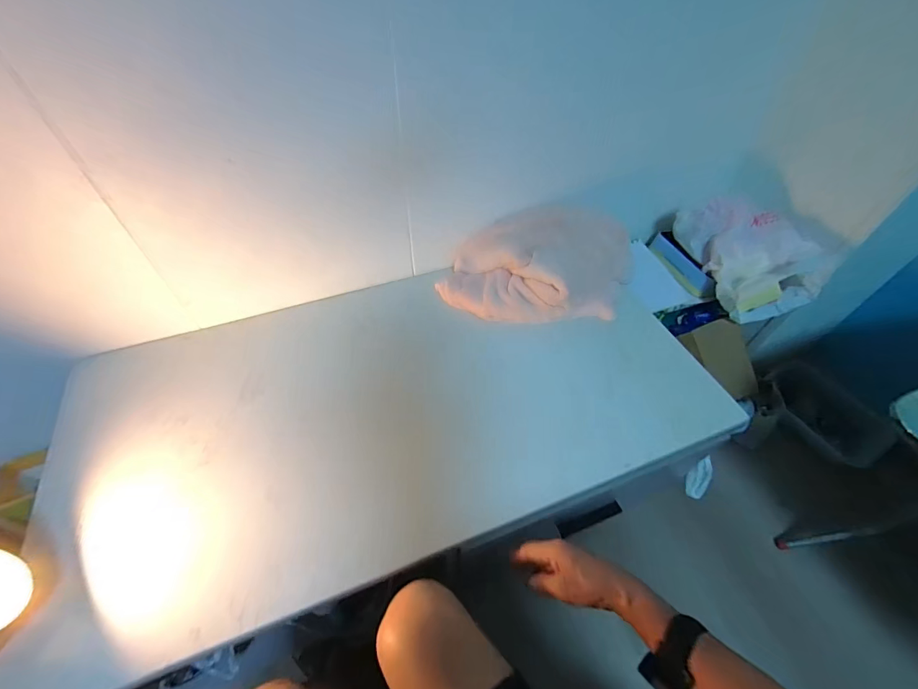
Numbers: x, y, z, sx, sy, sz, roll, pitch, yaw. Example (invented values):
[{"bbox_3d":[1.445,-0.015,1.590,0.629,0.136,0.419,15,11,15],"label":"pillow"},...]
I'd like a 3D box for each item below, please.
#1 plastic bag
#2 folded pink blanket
[{"bbox_3d":[0.605,-0.183,0.842,0.180,0.185,0.235,-13,53,-12],"label":"plastic bag"},{"bbox_3d":[0.151,-0.147,0.736,0.349,0.105,0.189,-3,52,-4],"label":"folded pink blanket"}]

